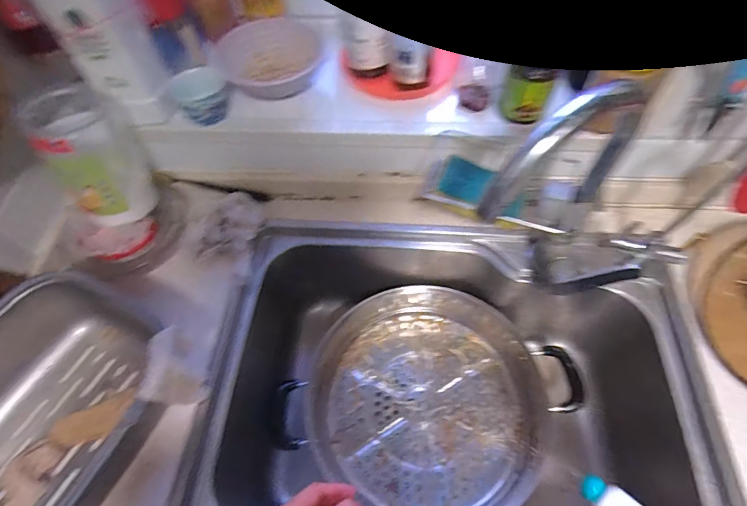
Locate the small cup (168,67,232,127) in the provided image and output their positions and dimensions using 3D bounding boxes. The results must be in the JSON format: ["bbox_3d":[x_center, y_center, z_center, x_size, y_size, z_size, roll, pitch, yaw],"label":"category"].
[{"bbox_3d":[-0.246,-0.226,0.573,0.075,0.048,0.078,-1,59,2],"label":"small cup"}]

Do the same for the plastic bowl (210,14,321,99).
[{"bbox_3d":[-0.155,-0.294,0.609,0.156,0.064,0.119,-16,60,-7],"label":"plastic bowl"}]

